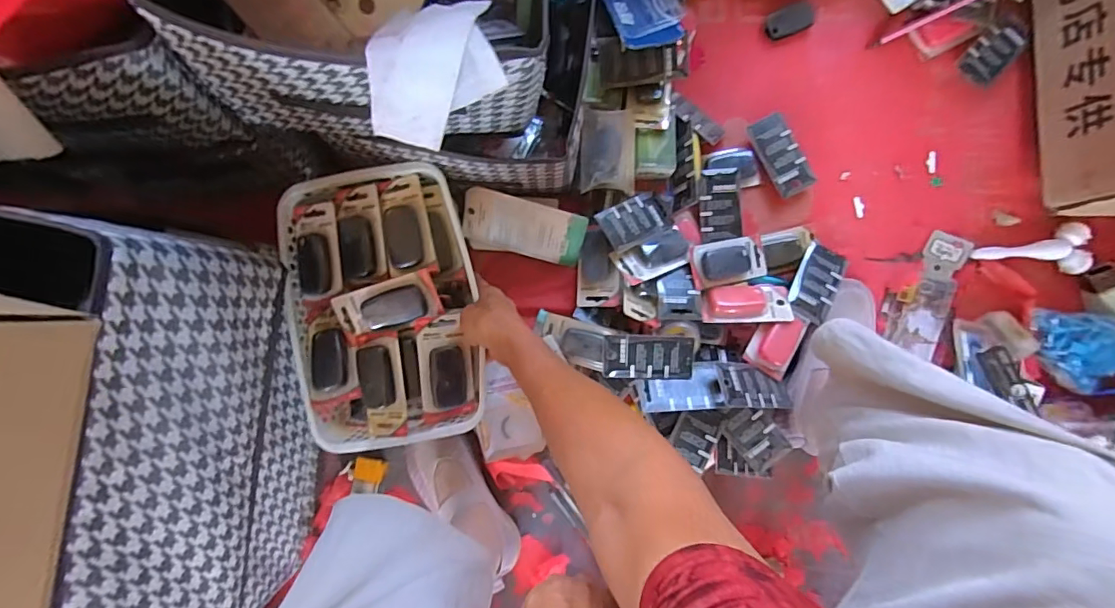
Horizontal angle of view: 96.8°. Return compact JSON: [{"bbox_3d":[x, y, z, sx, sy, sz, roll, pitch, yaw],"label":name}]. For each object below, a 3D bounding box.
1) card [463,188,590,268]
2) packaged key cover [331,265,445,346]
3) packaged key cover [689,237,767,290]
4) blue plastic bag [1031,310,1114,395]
[{"bbox_3d":[-0.045,-0.099,0.649,0.159,0.007,0.083,17,132,1],"label":"card"},{"bbox_3d":[-0.179,0.004,0.532,0.112,0.016,0.057,-17,89,-1],"label":"packaged key cover"},{"bbox_3d":[0.225,-0.056,0.646,0.104,0.017,0.057,-12,89,-17],"label":"packaged key cover"},{"bbox_3d":[0.666,0.056,0.636,0.117,0.033,0.089,29,89,0],"label":"blue plastic bag"}]

